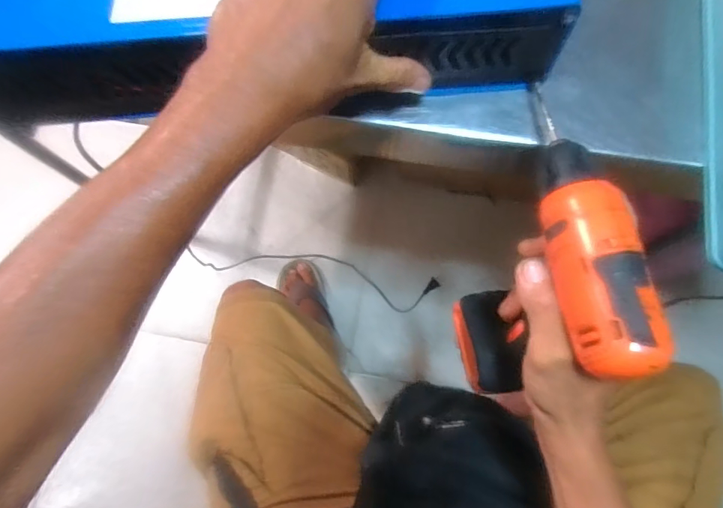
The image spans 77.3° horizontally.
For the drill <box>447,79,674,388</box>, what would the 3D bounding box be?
[{"bbox_3d":[0.117,0.014,0.327,0.079,0.169,0.157,-7,75,0],"label":"drill"}]

